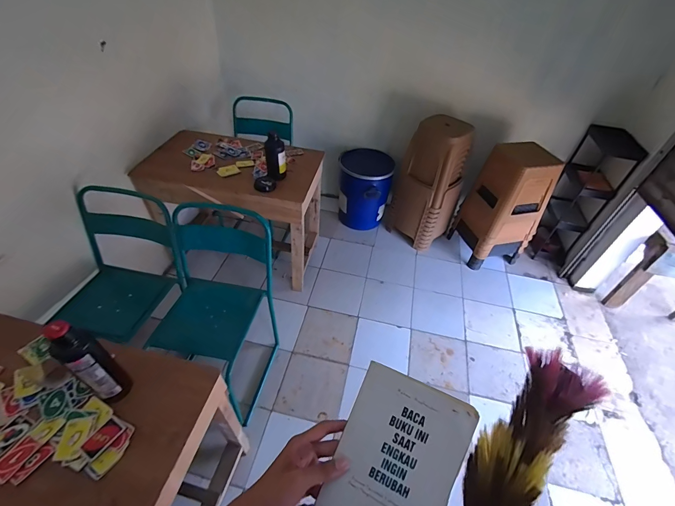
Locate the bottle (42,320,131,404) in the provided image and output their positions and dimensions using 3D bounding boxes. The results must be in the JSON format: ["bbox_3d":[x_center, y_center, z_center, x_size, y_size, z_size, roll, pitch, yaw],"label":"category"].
[{"bbox_3d":[-0.542,0.253,0.728,0.056,0.294,0.064,25,50,21],"label":"bottle"}]

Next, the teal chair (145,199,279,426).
[{"bbox_3d":[-0.508,0.257,1.343,0.409,0.751,0.520,11,46,8],"label":"teal chair"}]

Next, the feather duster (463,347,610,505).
[{"bbox_3d":[0.172,0.282,0.368,0.070,0.045,0.366,31,87,25],"label":"feather duster"}]

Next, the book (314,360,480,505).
[{"bbox_3d":[0.069,0.253,0.394,0.135,0.005,0.193,21,83,17],"label":"book"}]

